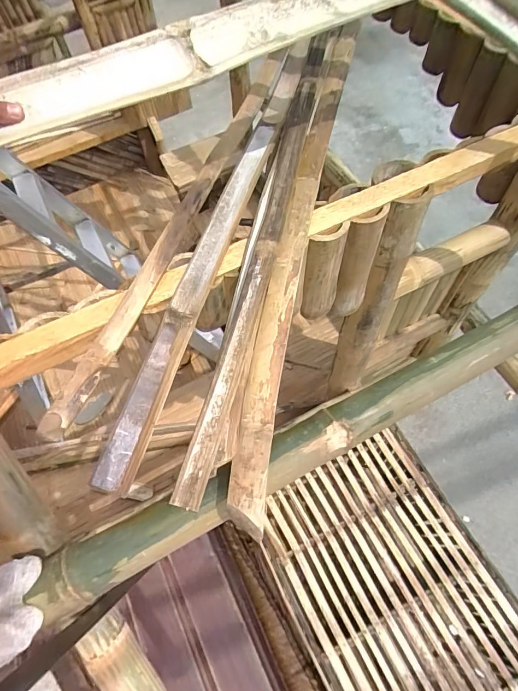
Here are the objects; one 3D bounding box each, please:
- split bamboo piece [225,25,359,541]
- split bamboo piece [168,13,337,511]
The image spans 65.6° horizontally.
[{"bbox_3d":[0.077,-0.230,0.641,0.052,0.032,0.982,10,63,9],"label":"split bamboo piece"},{"bbox_3d":[0.028,-0.248,0.646,0.048,0.029,0.997,9,63,9],"label":"split bamboo piece"}]

